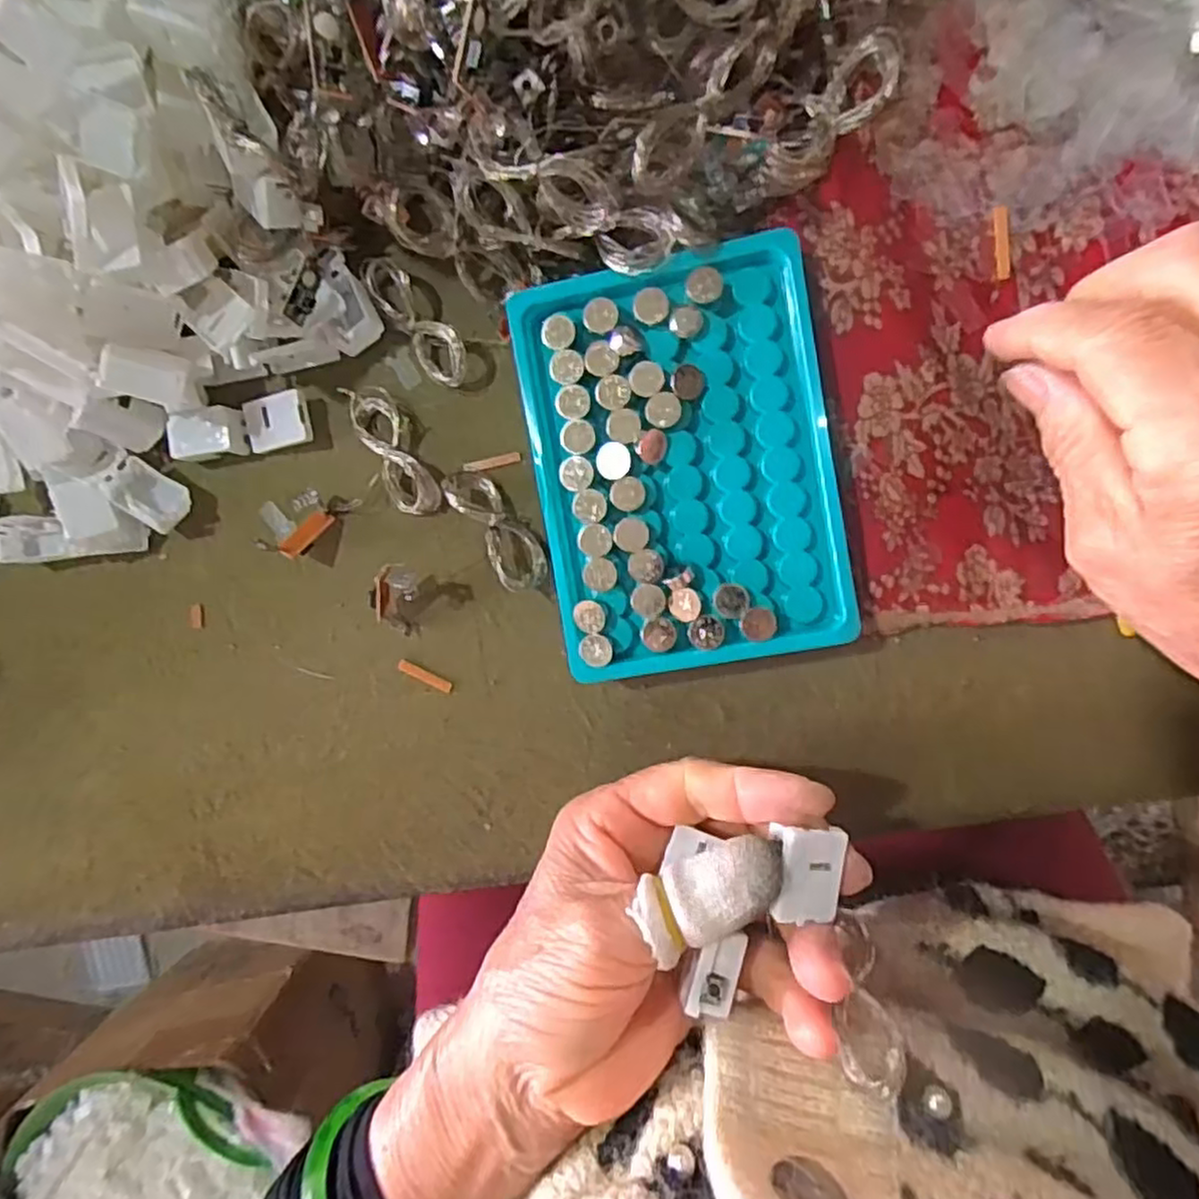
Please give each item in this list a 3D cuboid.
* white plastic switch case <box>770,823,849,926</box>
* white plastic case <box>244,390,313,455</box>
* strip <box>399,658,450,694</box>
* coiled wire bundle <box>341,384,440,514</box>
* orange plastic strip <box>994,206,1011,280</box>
[{"bbox_3d":[0.059,0.077,0.203,0.022,0.006,0.025,6,96,-18],"label":"white plastic switch case"},{"bbox_3d":[-0.120,-0.067,0.269,0.024,0.005,0.020,-10,93,7],"label":"white plastic case"},{"bbox_3d":[-0.066,0.029,0.271,0.022,0.004,0.004,26,96,4],"label":"strip"},{"bbox_3d":[-0.076,-0.055,0.261,0.018,0.005,0.053,-26,91,7],"label":"coiled wire bundle"},{"bbox_3d":[0.129,-0.114,0.229,0.004,0.004,0.022,-8,93,7],"label":"orange plastic strip"}]

